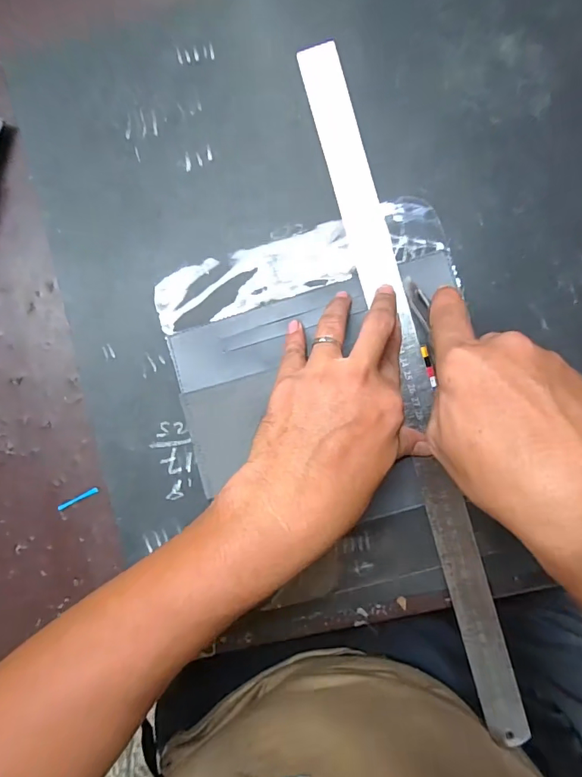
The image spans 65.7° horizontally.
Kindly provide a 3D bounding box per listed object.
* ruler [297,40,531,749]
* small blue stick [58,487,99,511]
[{"bbox_3d":[0.089,0.004,0.331,0.029,0.006,0.519,-16,89,10],"label":"ruler"},{"bbox_3d":[-0.168,0.087,0.355,0.036,0.005,0.004,-27,89,5],"label":"small blue stick"}]

